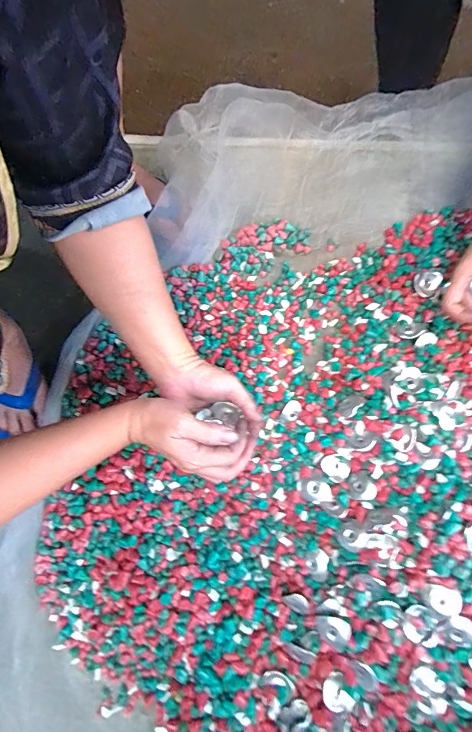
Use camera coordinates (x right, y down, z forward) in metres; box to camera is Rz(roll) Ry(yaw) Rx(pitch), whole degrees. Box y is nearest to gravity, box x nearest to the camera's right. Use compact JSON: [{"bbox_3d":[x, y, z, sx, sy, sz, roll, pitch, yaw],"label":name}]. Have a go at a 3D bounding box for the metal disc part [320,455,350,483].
[{"bbox_3d":[0.127,0.130,0.461,0.030,0.004,0.034,-31,70,1],"label":"metal disc part"}]

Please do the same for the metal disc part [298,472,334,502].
[{"bbox_3d":[0.101,0.159,0.463,0.035,0.010,0.039,-44,74,14],"label":"metal disc part"}]

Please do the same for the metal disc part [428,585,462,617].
[{"bbox_3d":[0.228,0.256,0.394,0.034,0.006,0.028,23,79,7],"label":"metal disc part"}]

